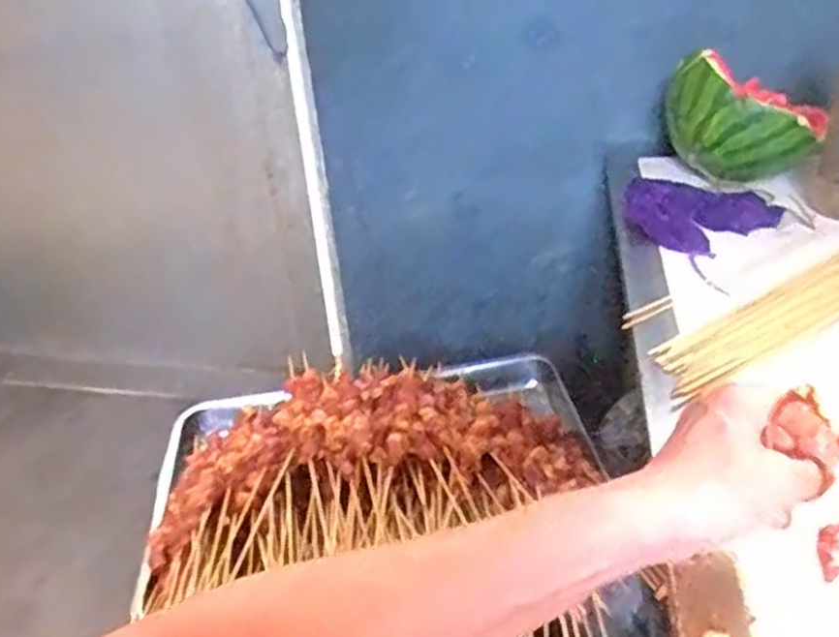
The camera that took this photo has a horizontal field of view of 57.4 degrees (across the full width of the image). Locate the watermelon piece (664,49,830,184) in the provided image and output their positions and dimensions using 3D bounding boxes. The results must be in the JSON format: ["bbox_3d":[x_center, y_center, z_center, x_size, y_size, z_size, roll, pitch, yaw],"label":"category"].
[{"bbox_3d":[0.362,-0.223,0.853,0.154,0.144,0.114,15,36,29],"label":"watermelon piece"}]

